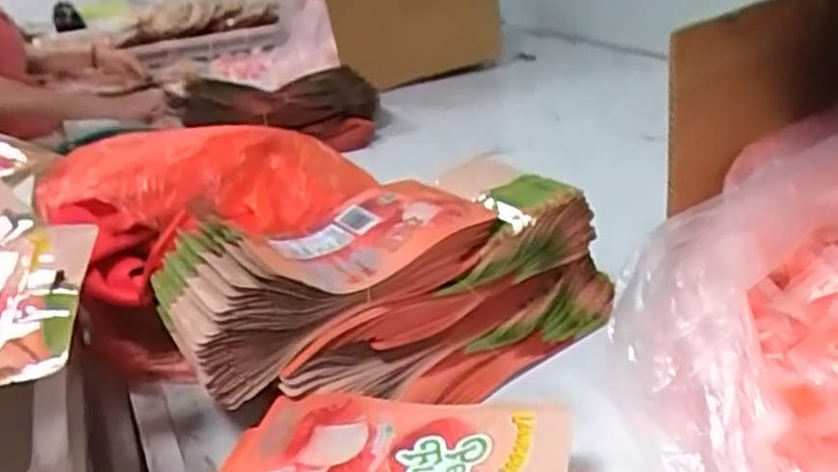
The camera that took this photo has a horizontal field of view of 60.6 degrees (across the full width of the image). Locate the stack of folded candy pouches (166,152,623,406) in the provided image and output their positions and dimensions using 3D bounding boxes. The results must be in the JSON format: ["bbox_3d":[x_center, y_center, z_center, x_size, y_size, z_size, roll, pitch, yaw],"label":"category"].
[{"bbox_3d":[-0.025,0.037,0.603,0.342,0.126,0.197,-19,29,-25],"label":"stack of folded candy pouches"}]

